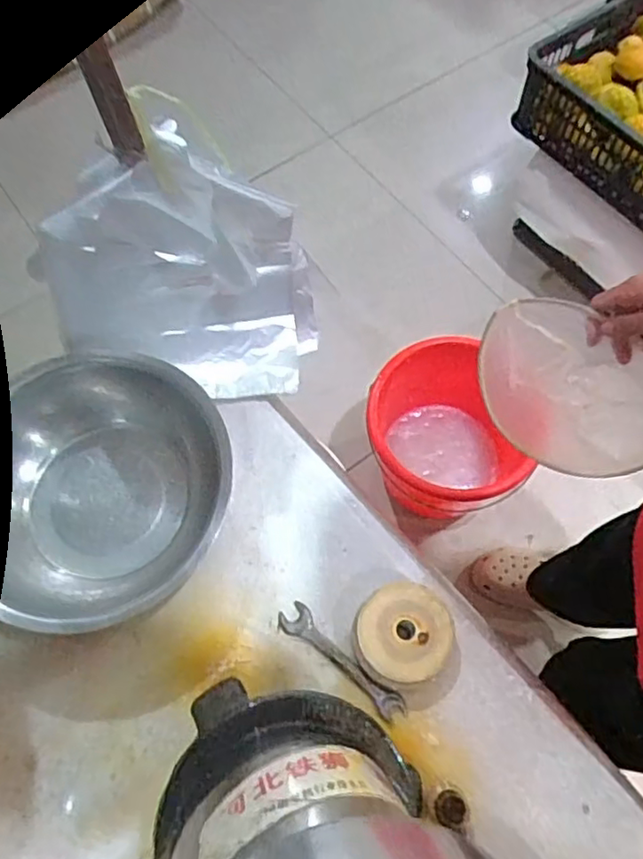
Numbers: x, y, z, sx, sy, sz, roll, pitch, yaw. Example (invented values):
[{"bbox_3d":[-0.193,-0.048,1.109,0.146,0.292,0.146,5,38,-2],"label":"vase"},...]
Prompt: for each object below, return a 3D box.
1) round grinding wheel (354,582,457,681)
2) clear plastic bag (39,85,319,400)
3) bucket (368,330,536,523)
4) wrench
[{"bbox_3d":[0.089,0.215,0.666,0.097,0.023,0.096,1,66,2],"label":"round grinding wheel"},{"bbox_3d":[-0.152,-0.182,0.710,0.258,0.286,0.183,11,66,6],"label":"clear plastic bag"},{"bbox_3d":[0.223,0.023,1.173,0.274,0.250,0.302,-12,66,-4],"label":"bucket"},{"bbox_3d":[0.019,0.246,0.666,0.156,0.006,0.034,39,72,17],"label":"wrench"}]

